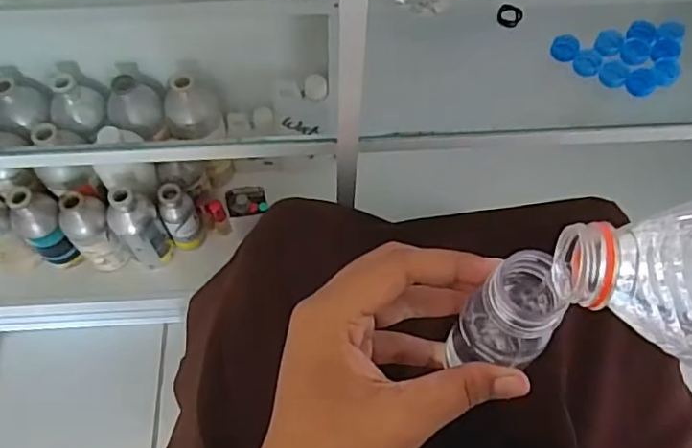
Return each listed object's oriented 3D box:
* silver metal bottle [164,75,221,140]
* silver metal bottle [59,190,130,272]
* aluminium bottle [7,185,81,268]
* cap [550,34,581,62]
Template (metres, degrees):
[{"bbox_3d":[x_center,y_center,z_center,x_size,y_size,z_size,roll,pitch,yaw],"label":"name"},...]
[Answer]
[{"bbox_3d":[-0.236,-0.179,0.914,0.086,0.102,0.067,-21,65,-12],"label":"silver metal bottle"},{"bbox_3d":[-0.390,0.016,0.927,0.060,0.163,0.065,0,62,-1],"label":"silver metal bottle"},{"bbox_3d":[-0.465,0.008,0.922,0.068,0.159,0.064,0,62,-1],"label":"aluminium bottle"},{"bbox_3d":[0.262,-0.210,0.714,0.032,0.019,0.026,19,63,9],"label":"cap"}]

